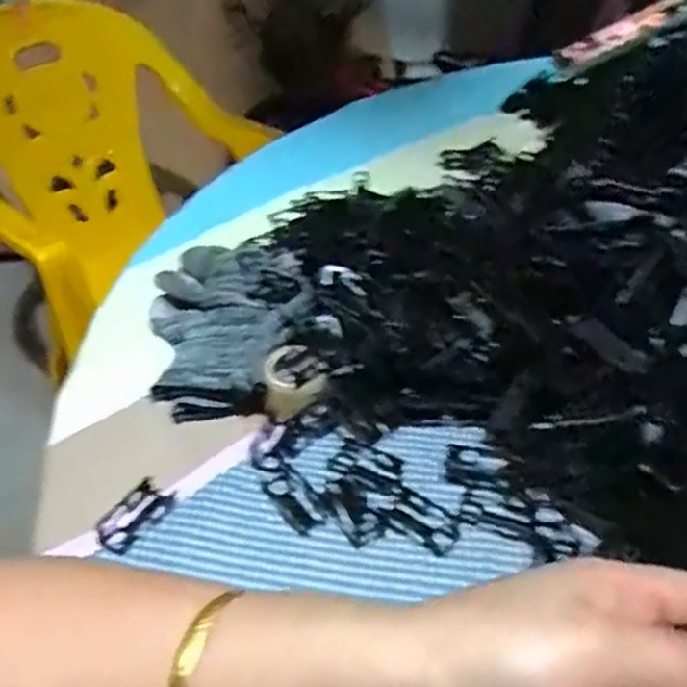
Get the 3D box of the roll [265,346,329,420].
[{"bbox_3d":[-0.027,0.021,0.413,0.034,0.022,0.038,-4,38,0],"label":"roll"}]

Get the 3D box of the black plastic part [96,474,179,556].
[{"bbox_3d":[-0.104,0.085,0.365,0.038,0.013,0.022,-33,47,-32],"label":"black plastic part"}]

